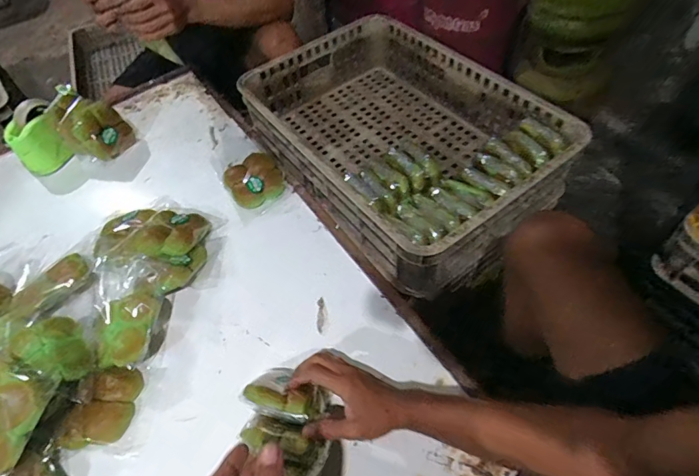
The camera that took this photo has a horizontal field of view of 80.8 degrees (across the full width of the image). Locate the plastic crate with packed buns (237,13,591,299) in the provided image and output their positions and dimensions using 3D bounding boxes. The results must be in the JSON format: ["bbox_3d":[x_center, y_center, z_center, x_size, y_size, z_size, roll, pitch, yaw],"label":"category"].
[{"bbox_3d":[0.086,-0.221,0.860,0.428,0.163,0.626,-35,59,-18],"label":"plastic crate with packed buns"}]

